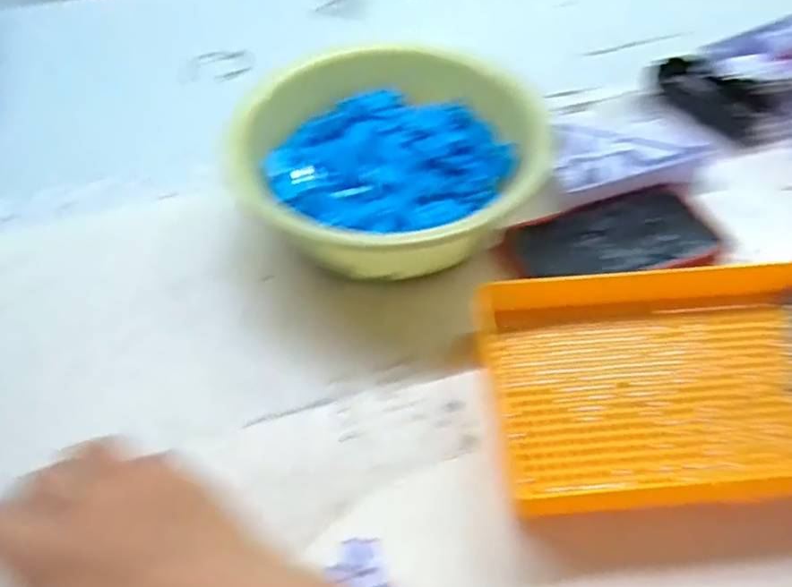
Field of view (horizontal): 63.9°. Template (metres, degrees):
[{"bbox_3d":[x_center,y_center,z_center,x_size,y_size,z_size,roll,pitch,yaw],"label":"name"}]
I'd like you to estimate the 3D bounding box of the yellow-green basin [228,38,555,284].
[{"bbox_3d":[-0.008,-0.110,0.507,0.225,0.093,0.221,-1,50,1],"label":"yellow-green basin"}]

